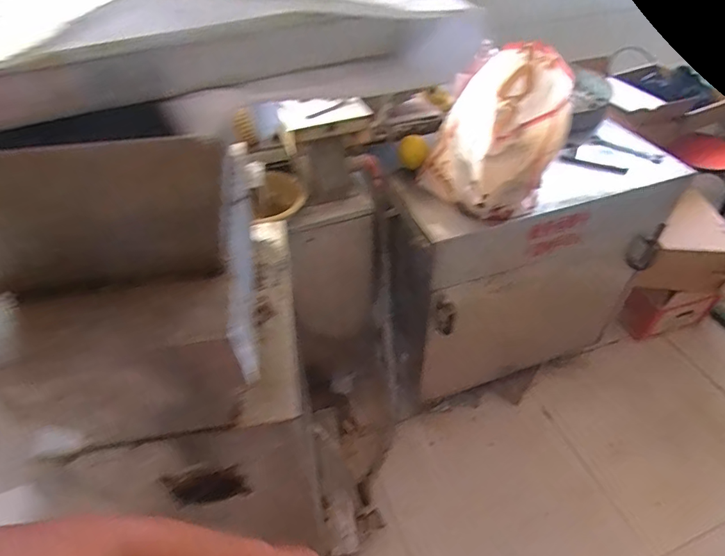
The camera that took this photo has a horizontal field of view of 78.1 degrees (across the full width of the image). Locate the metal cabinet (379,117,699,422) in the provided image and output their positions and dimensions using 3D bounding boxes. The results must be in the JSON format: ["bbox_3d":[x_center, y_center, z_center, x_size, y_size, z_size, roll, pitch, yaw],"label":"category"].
[{"bbox_3d":[0.435,0.005,1.323,0.733,0.703,0.321,-13,45,-12],"label":"metal cabinet"}]

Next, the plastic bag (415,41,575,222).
[{"bbox_3d":[0.300,-0.286,0.952,0.260,0.287,0.244,-21,47,-20],"label":"plastic bag"}]

